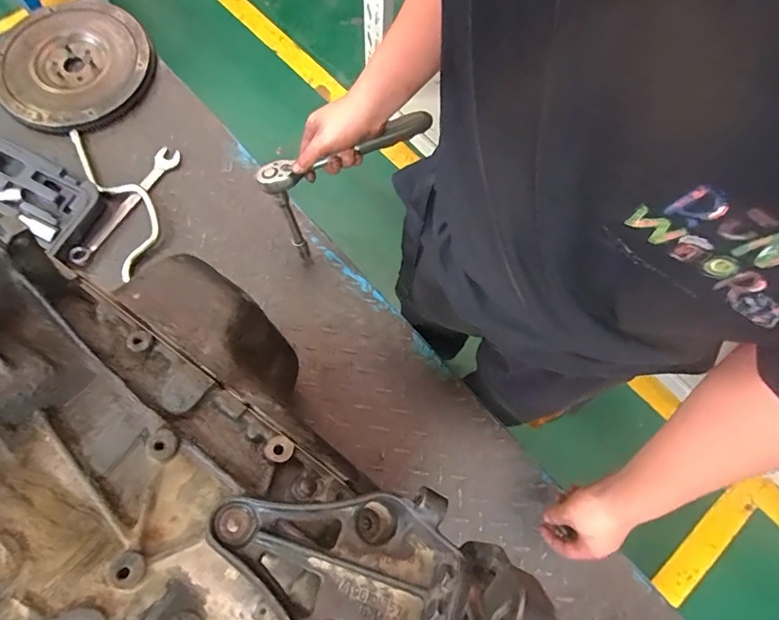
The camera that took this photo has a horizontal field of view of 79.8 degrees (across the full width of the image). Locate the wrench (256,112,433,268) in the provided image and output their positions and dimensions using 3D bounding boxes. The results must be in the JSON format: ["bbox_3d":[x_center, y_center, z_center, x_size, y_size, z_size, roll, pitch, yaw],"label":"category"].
[{"bbox_3d":[-0.050,-0.183,0.679,0.256,0.189,0.069,-29,75,3],"label":"wrench"}]

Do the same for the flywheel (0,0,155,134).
[{"bbox_3d":[-0.572,-0.445,0.849,0.263,0.035,0.270,-35,77,-11],"label":"flywheel"}]

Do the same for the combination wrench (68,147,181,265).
[{"bbox_3d":[-0.438,-0.178,0.776,0.033,0.017,0.250,27,73,7],"label":"combination wrench"}]

